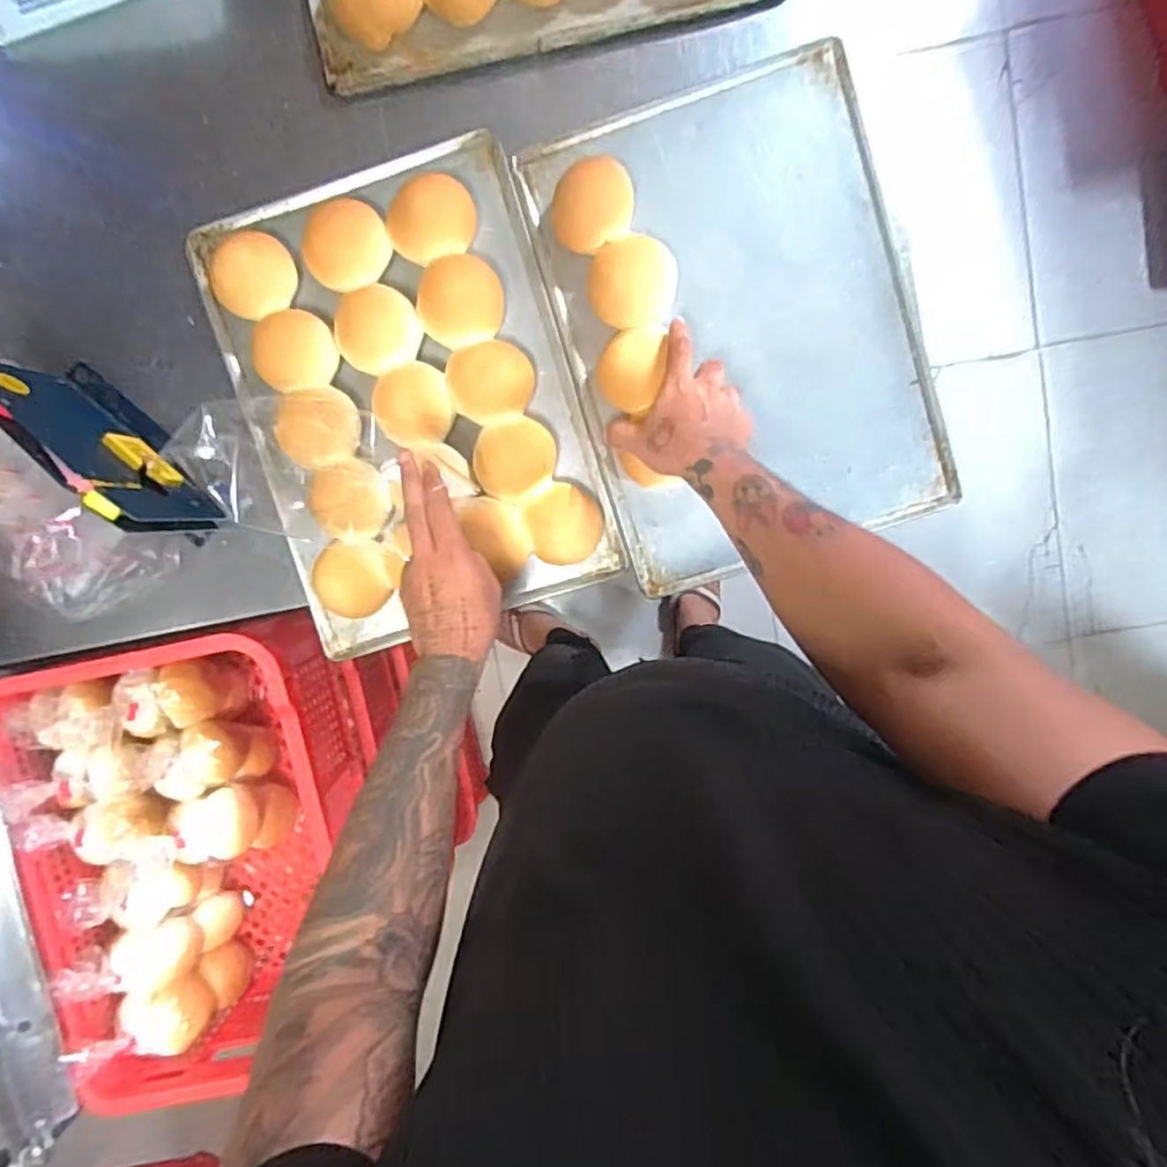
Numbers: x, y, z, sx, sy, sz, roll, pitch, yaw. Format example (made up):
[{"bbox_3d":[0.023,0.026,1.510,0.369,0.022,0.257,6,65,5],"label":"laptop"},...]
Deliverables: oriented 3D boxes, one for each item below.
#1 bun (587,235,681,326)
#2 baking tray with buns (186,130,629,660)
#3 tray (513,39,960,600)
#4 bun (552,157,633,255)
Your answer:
[{"bbox_3d":[0.047,-0.284,0.643,0.083,0.043,0.079,0,96,2],"label":"bun"},{"bbox_3d":[-0.172,-0.180,0.653,0.333,0.048,0.443,-16,96,4],"label":"baking tray with buns"},{"bbox_3d":[0.153,-0.248,0.660,0.325,0.021,0.442,-17,96,4],"label":"tray"},{"bbox_3d":[0.010,-0.354,0.638,0.076,0.040,0.071,0,96,2],"label":"bun"}]

